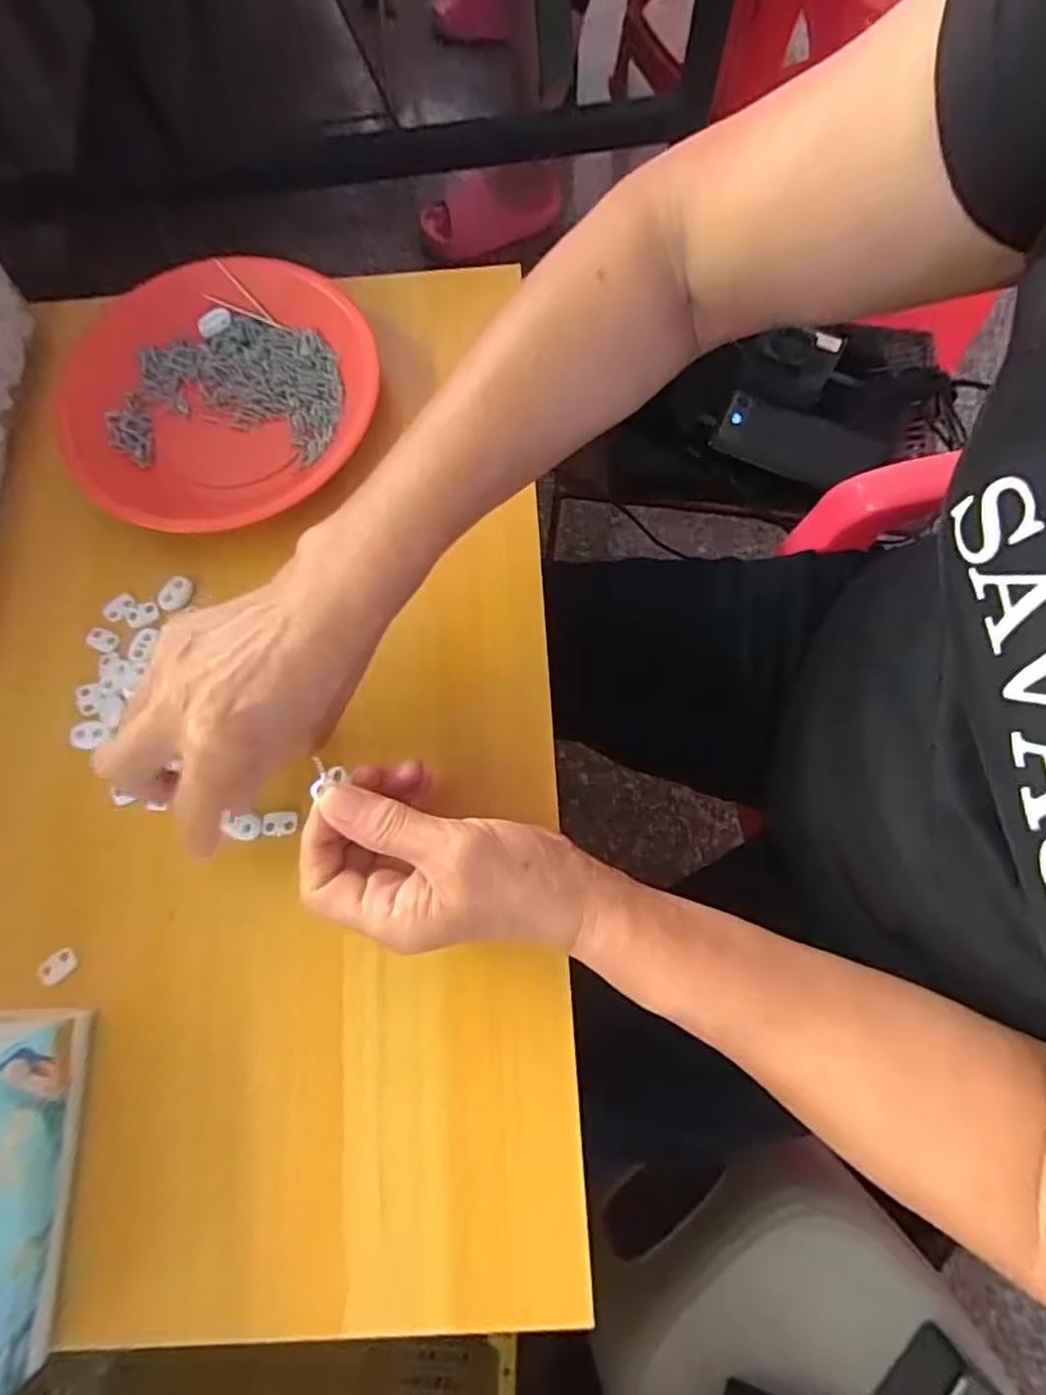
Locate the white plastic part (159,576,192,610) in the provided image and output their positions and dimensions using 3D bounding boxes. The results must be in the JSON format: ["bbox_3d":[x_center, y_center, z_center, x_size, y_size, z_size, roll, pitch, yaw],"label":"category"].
[{"bbox_3d":[-0.207,-0.063,0.378,0.014,0.006,0.022,27,77,9],"label":"white plastic part"}]

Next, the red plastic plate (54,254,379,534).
[{"bbox_3d":[-0.198,-0.200,0.406,0.193,0.026,0.183,0,74,2],"label":"red plastic plate"}]

